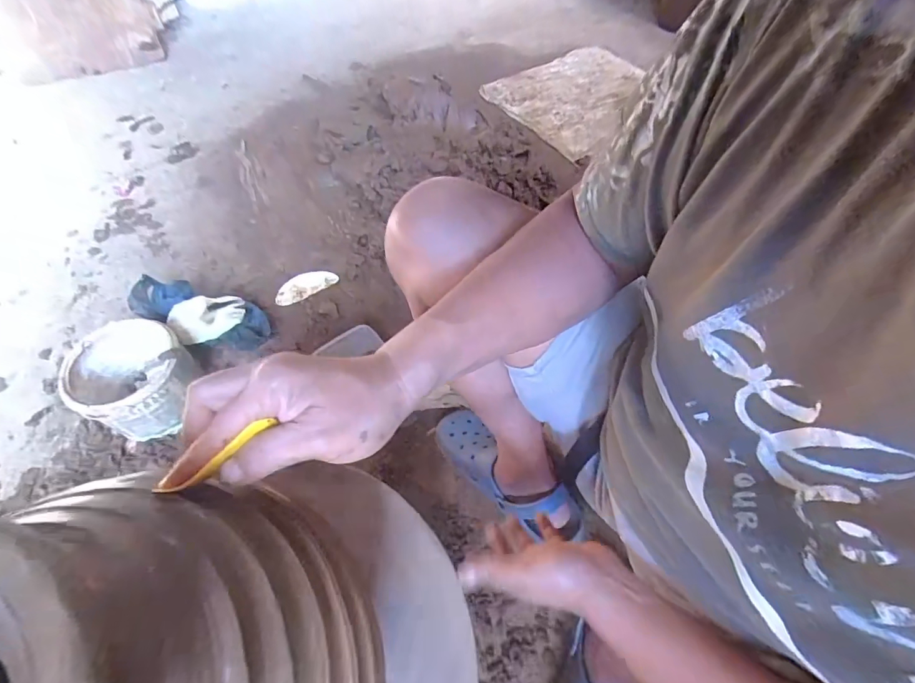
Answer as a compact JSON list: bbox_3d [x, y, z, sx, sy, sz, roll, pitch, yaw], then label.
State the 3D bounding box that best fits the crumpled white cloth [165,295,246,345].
[{"bbox_3d":[-0.474,-0.048,0.818,0.130,0.054,0.083,-18,59,-11],"label":"crumpled white cloth"}]

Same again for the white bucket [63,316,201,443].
[{"bbox_3d":[-0.564,0.073,0.768,0.168,0.128,0.175,-34,63,-19],"label":"white bucket"}]

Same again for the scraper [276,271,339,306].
[{"bbox_3d":[-0.337,-0.124,0.973,0.138,0.013,0.060,-27,61,-16],"label":"scraper"}]

